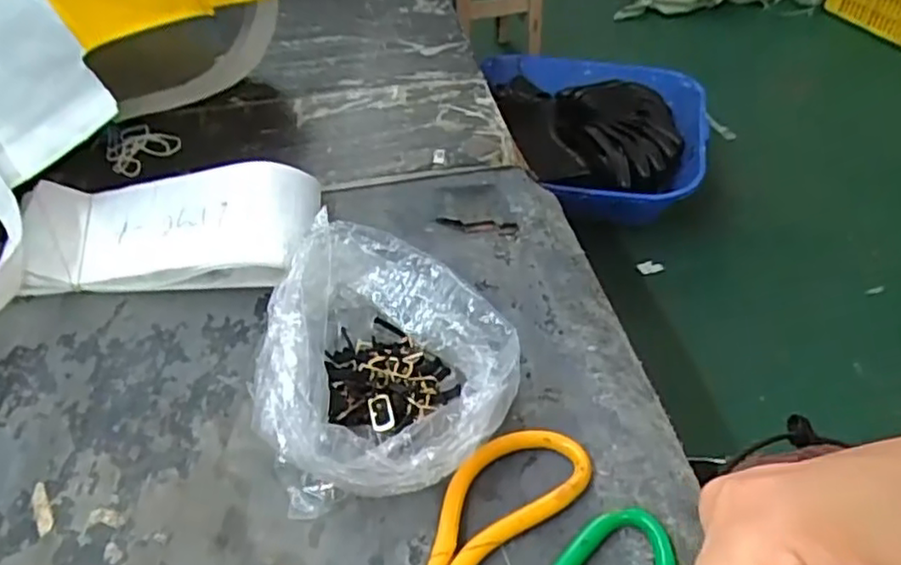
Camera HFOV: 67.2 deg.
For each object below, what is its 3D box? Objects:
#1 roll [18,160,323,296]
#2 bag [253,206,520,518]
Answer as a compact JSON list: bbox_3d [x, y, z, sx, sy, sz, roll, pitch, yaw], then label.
[{"bbox_3d":[-0.185,-0.034,0.449,0.184,0.058,0.075,-1,46,0],"label":"roll"},{"bbox_3d":[-0.032,0.047,0.359,0.127,0.084,0.136,13,48,13],"label":"bag"}]

